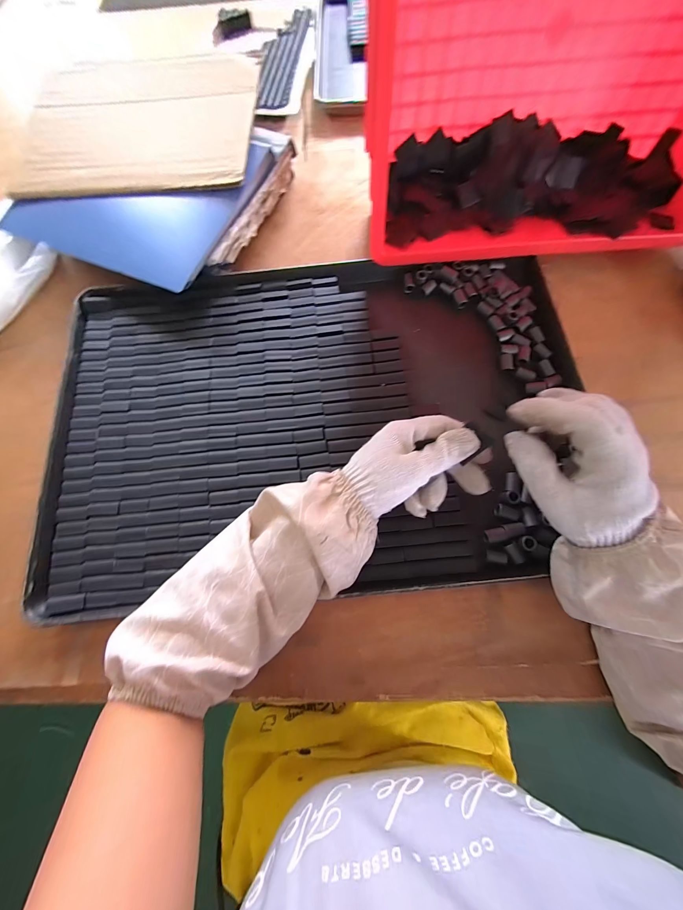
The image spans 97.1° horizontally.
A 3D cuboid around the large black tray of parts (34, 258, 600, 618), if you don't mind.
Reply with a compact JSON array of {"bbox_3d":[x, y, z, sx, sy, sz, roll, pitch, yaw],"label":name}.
[{"bbox_3d":[-0.027,-0.050,0.344,0.578,0.030,0.384,-6,73,0],"label":"large black tray of parts"}]

